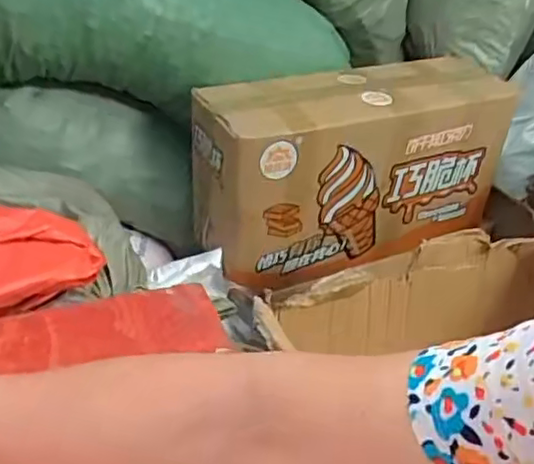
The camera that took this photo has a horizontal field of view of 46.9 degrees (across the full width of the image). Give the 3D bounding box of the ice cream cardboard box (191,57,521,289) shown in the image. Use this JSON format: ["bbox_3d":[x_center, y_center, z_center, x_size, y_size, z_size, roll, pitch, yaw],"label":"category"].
[{"bbox_3d":[0.176,-0.122,1.229,0.616,0.346,0.198,-11,31,-23],"label":"ice cream cardboard box"}]

